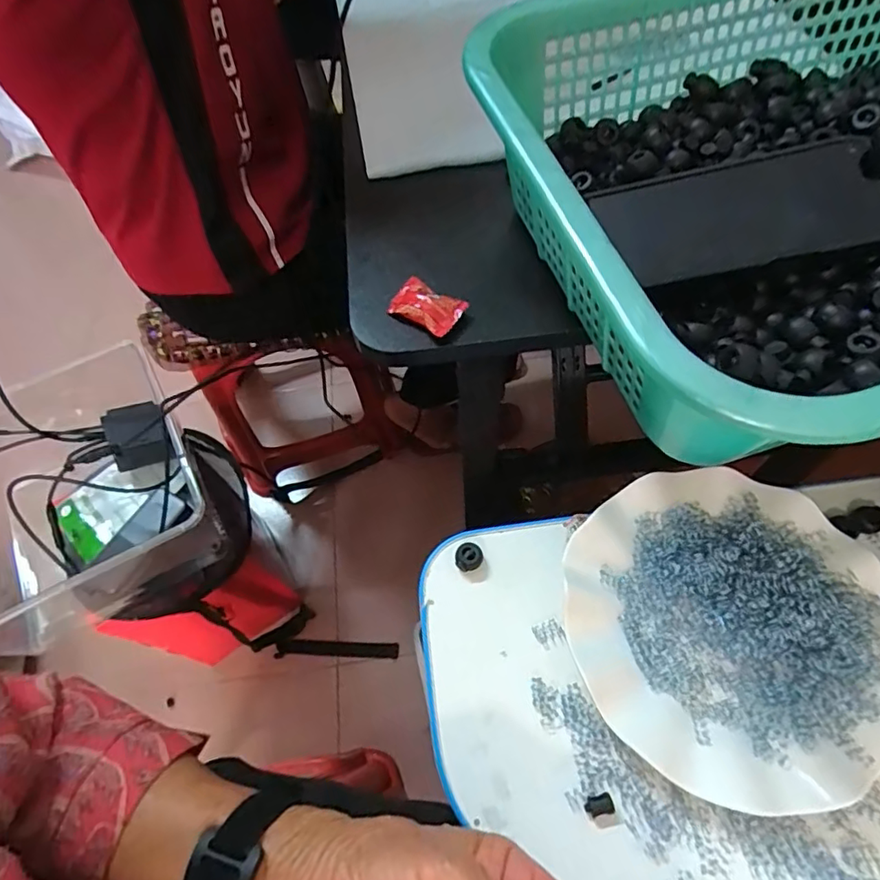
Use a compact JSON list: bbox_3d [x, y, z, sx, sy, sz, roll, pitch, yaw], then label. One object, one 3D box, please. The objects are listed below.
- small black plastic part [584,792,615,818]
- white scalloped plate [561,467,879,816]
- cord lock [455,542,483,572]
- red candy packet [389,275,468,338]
[{"bbox_3d":[0.084,0.193,0.287,0.015,0.004,0.009,-13,61,-2],"label":"small black plastic part"},{"bbox_3d":[0.168,0.106,0.318,0.177,0.036,0.177,-2,61,4],"label":"white scalloped plate"},{"bbox_3d":[0.019,0.077,0.355,0.017,0.012,0.016,-2,61,4],"label":"cord lock"},{"bbox_3d":[-0.008,-0.083,0.329,0.044,0.009,0.029,33,68,21],"label":"red candy packet"}]

